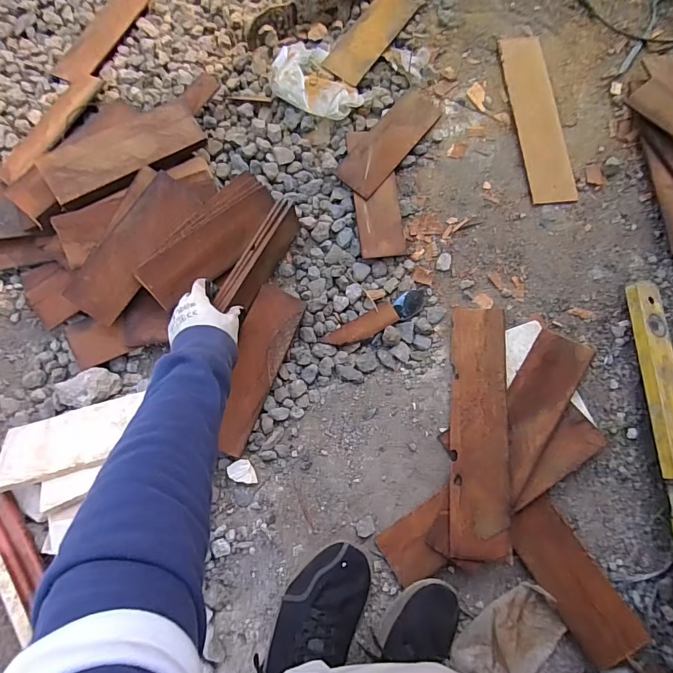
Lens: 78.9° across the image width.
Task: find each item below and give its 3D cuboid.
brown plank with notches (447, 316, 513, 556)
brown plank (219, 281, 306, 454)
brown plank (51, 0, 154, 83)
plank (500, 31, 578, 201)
[{"bbox_3d":[0.205,0.124,0.587,0.079,0.009,0.347,0,68,16],"label":"brown plank with notches"},{"bbox_3d":[-0.123,0.046,0.612,0.073,0.010,0.251,23,79,-13],"label":"brown plank"},{"bbox_3d":[-0.434,-0.573,0.764,0.079,0.015,0.250,23,77,4],"label":"brown plank"},{"bbox_3d":[0.366,-0.403,0.750,0.077,0.020,0.350,-4,76,-2],"label":"plank"}]

